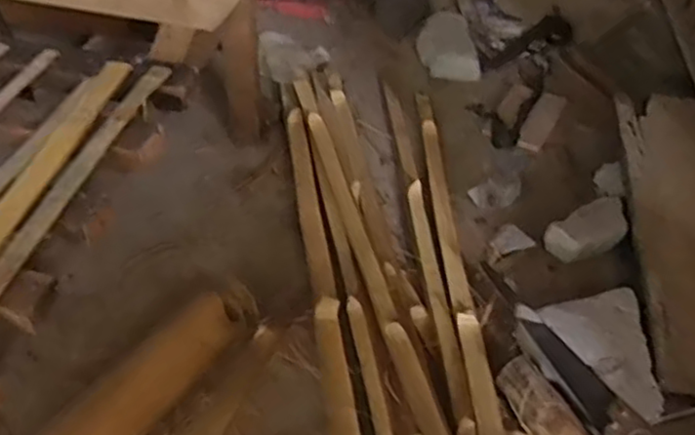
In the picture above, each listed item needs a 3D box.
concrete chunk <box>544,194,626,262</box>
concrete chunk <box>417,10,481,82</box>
[{"bbox_3d":[0.426,0.025,1.225,0.154,0.050,0.090,-28,61,-7],"label":"concrete chunk"},{"bbox_3d":[0.238,-0.394,1.650,0.128,0.055,0.192,-32,80,20],"label":"concrete chunk"}]

